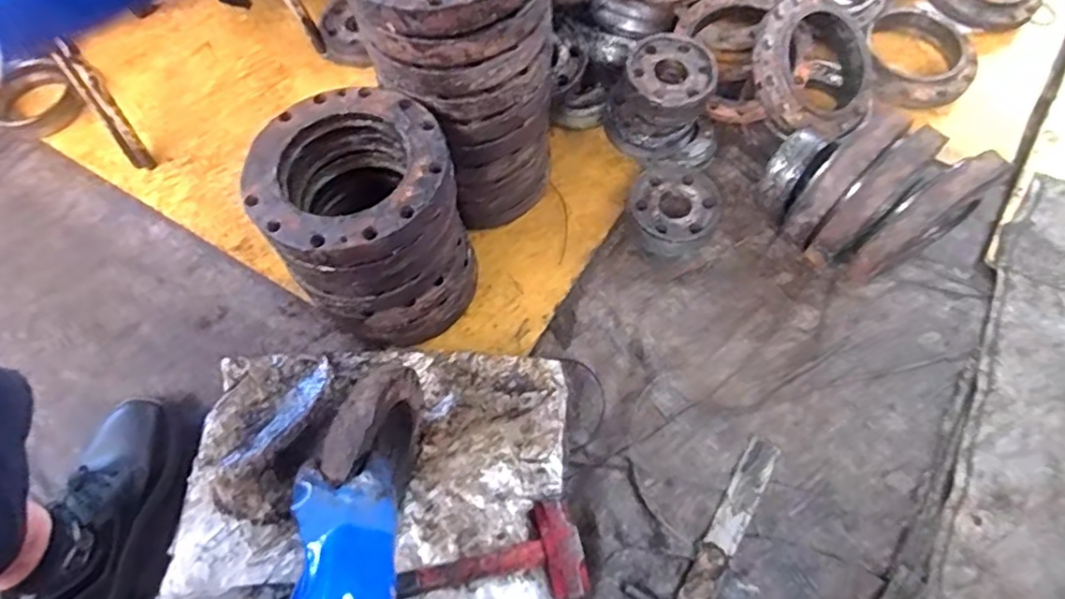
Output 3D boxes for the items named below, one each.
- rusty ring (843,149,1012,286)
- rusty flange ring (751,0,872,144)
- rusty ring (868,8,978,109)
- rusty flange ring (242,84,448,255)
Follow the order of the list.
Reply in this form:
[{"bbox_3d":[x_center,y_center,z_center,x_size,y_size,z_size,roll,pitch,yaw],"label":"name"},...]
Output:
[{"bbox_3d":[0.466,-0.088,0.769,0.173,0.197,0.043,-31,71,-14],"label":"rusty ring"},{"bbox_3d":[0.391,-0.321,0.886,0.203,0.068,0.194,35,80,-16],"label":"rusty flange ring"},{"bbox_3d":[0.604,-0.383,0.985,0.170,0.036,0.184,1,66,-1],"label":"rusty ring"},{"bbox_3d":[-0.185,-0.135,0.613,0.194,0.021,0.191,0,65,0],"label":"rusty flange ring"}]

